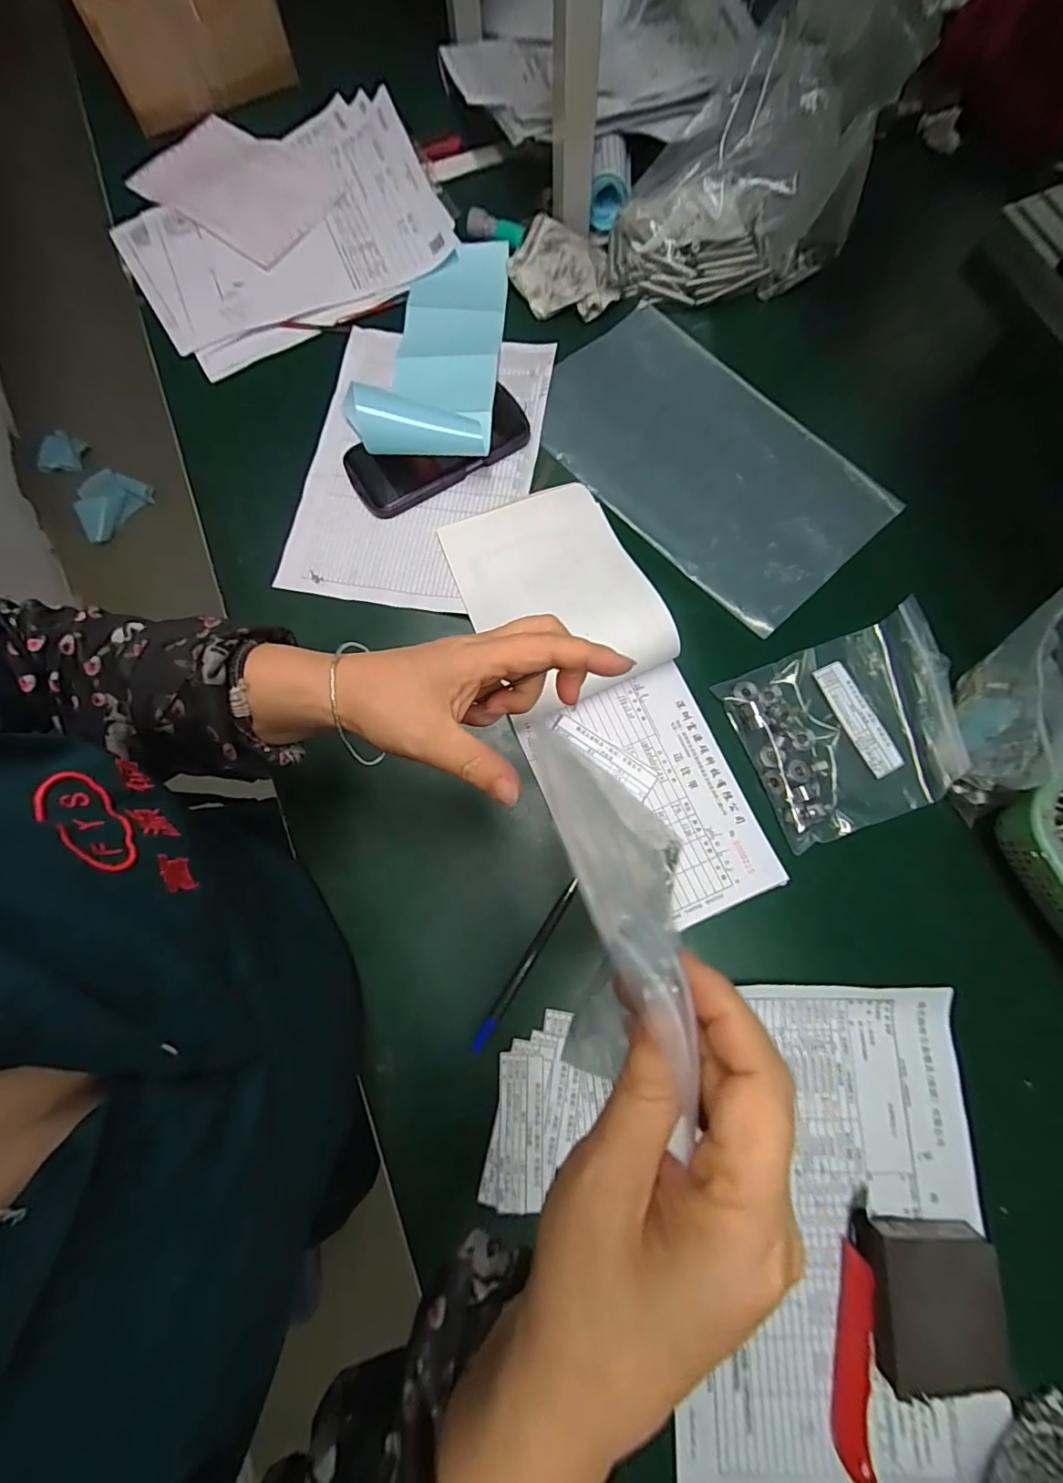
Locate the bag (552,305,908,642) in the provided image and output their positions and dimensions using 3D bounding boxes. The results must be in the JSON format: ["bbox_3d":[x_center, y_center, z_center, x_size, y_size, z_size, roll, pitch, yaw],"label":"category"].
[{"bbox_3d":[0.155,-0.262,0.484,0.188,0.008,0.320,-42,80,-7],"label":"bag"}]

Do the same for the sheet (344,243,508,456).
[{"bbox_3d":[-0.099,-0.382,0.489,0.133,0.055,0.265,3,78,2],"label":"sheet"}]

